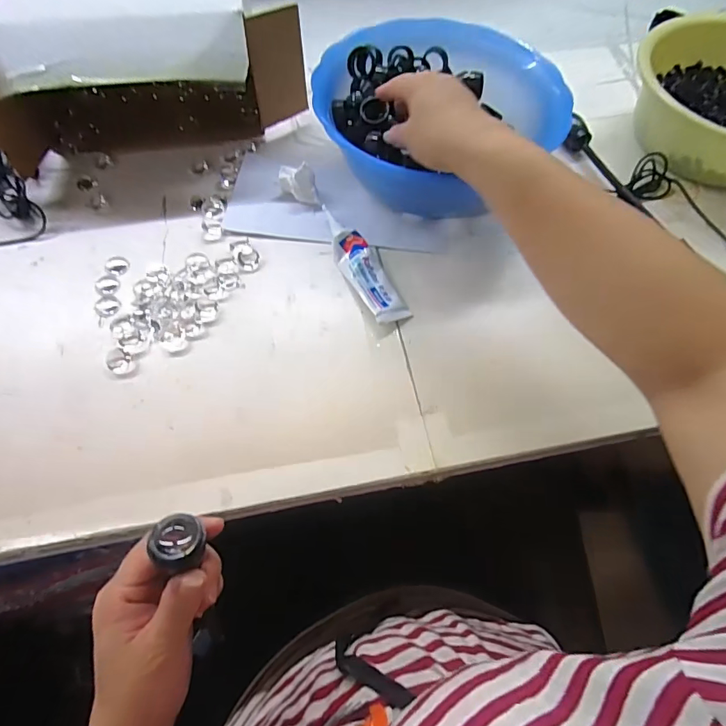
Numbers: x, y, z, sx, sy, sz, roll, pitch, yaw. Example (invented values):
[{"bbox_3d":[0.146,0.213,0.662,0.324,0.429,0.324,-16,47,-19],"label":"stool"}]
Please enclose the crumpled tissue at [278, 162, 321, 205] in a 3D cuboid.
[{"bbox_3d":[-0.068,-0.190,0.469,0.036,0.034,0.037,-11,64,-7],"label":"crumpled tissue"}]

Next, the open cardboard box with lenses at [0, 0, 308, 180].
[{"bbox_3d":[-0.228,-0.318,0.479,0.299,0.126,0.170,-9,64,-6],"label":"open cardboard box with lenses"}]

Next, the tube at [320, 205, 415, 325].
[{"bbox_3d":[0.000,-0.101,0.430,0.042,0.023,0.145,-20,65,-11],"label":"tube"}]

